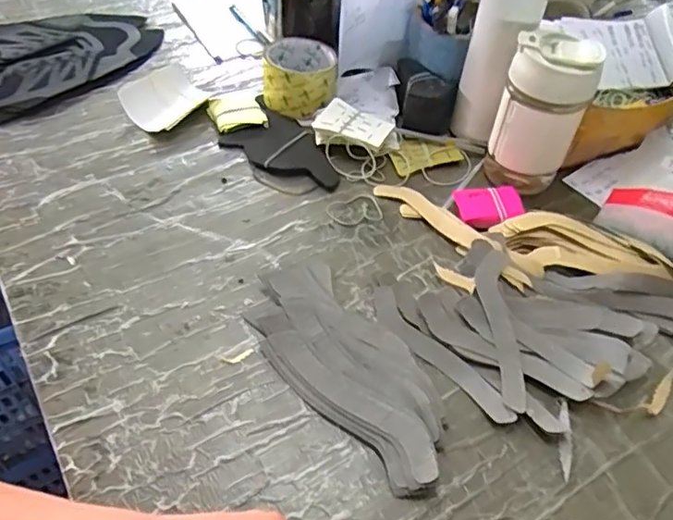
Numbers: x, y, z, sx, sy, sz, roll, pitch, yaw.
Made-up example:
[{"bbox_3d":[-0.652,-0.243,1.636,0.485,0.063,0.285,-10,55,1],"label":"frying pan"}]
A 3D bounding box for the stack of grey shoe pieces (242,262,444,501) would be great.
[{"bbox_3d":[0.010,0.082,0.465,0.095,0.021,0.217,-30,57,-26],"label":"stack of grey shoe pieces"}]

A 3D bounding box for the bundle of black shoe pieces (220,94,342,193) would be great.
[{"bbox_3d":[-0.055,-0.131,0.655,0.157,0.011,0.088,29,53,21],"label":"bundle of black shoe pieces"}]

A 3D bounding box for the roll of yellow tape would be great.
[{"bbox_3d":[-0.046,-0.224,0.703,0.089,0.058,0.091,-1,49,-5],"label":"roll of yellow tape"}]

